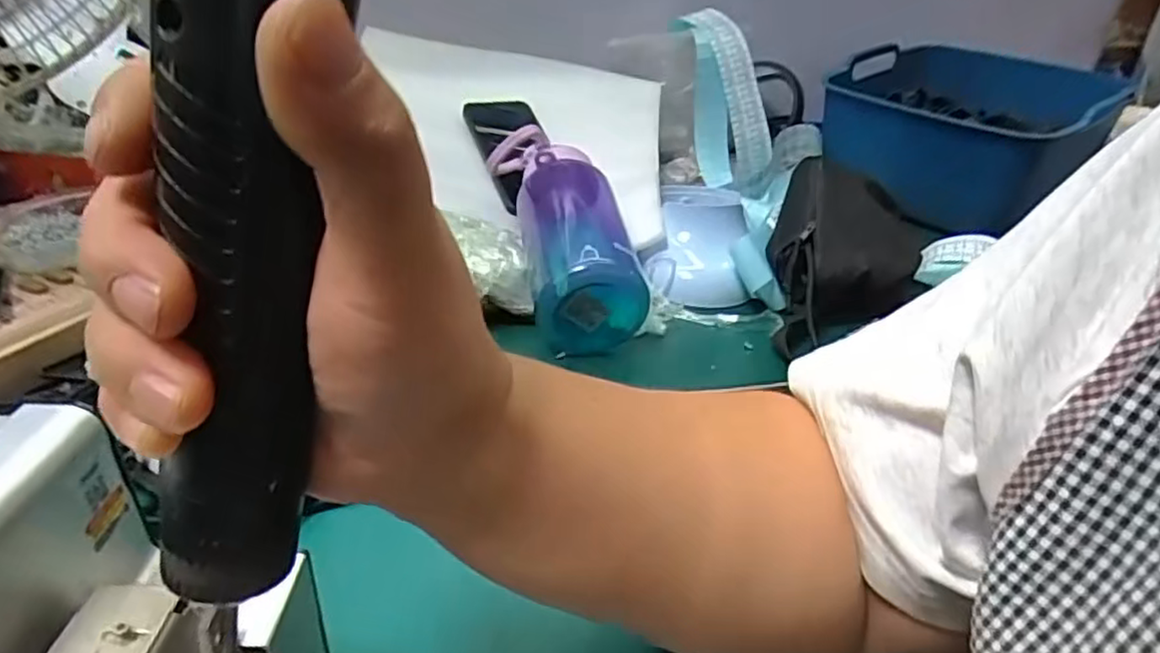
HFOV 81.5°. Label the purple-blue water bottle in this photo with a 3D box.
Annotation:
[{"bbox_3d":[-0.013,-0.082,0.564,0.106,0.094,0.198,-3,48,-8],"label":"purple-blue water bottle"}]

